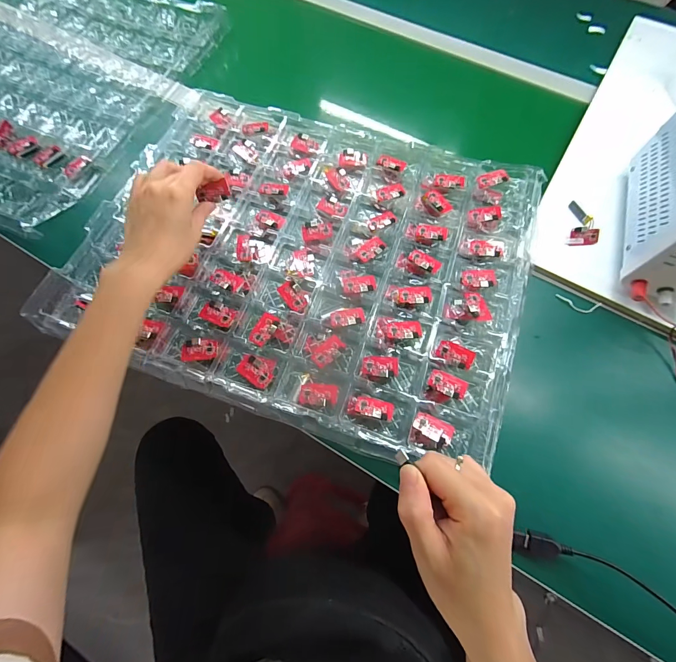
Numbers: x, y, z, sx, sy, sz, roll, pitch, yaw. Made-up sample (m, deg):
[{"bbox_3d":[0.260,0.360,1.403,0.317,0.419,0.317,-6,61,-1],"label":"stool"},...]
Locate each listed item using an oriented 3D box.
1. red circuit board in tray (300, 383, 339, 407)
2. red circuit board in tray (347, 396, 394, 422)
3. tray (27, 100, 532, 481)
[{"bbox_3d":[-0.019,0.064,0.336,0.037,0.013,0.022,6,68,2],"label":"red circuit board in tray"},{"bbox_3d":[0.032,0.073,0.325,0.042,0.008,0.019,15,69,6],"label":"red circuit board in tray"},{"bbox_3d":[-0.032,-0.098,0.390,0.473,0.032,0.373,17,69,6],"label":"tray"}]

